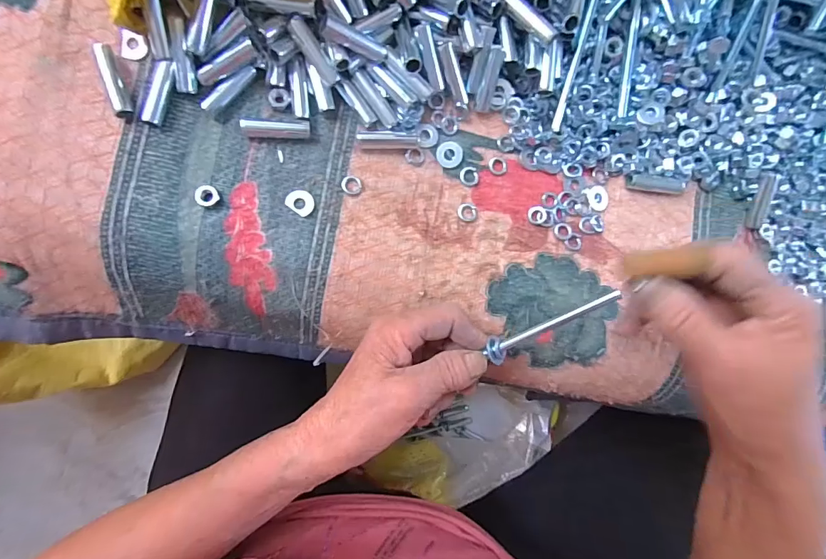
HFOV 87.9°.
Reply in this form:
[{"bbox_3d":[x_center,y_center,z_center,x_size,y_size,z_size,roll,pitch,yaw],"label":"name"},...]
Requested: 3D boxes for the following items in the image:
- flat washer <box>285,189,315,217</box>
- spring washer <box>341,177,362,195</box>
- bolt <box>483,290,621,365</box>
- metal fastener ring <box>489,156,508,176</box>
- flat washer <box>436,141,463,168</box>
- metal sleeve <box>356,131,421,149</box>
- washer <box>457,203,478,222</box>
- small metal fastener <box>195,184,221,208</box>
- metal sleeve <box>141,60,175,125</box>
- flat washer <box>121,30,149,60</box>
[{"bbox_3d":[-0.074,-0.052,0.285,0.018,0.004,0.015,34,84,-7],"label":"flat washer"},{"bbox_3d":[-0.042,-0.065,0.293,0.014,0.004,0.012,-2,89,-9],"label":"spring washer"},{"bbox_3d":[0.080,0.027,0.251,0.081,0.010,0.013,-30,98,20],"label":"bolt"},{"bbox_3d":[0.063,-0.083,0.313,0.014,0.004,0.014,-45,95,-7],"label":"metal fastener ring"},{"bbox_3d":[0.027,-0.090,0.305,0.019,0.004,0.020,0,89,-9],"label":"flat washer"},{"bbox_3d":[-0.016,-0.097,0.295,0.042,0.009,0.011,-2,89,-9],"label":"metal sleeve"},{"bbox_3d":[0.040,-0.048,0.307,0.015,0.004,0.013,14,87,-8],"label":"washer"},{"bbox_3d":[-0.131,-0.053,0.273,0.013,0.005,0.014,0,89,-9],"label":"small metal fastener"},{"bbox_3d":[-0.158,-0.116,0.266,0.013,0.011,0.039,18,86,-8],"label":"metal sleeve"},{"bbox_3d":[-0.174,-0.146,0.269,0.014,0.004,0.017,-1,100,-42],"label":"flat washer"}]

